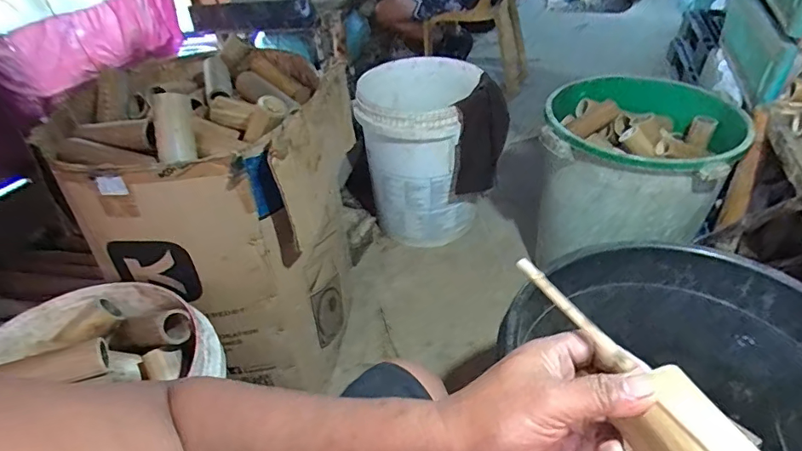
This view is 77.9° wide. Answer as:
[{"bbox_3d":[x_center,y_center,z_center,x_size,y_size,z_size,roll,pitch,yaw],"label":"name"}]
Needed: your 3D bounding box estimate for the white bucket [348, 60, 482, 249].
[{"bbox_3d":[0.061,-0.235,1.666,0.386,0.494,0.399,-1,39,1],"label":"white bucket"}]

